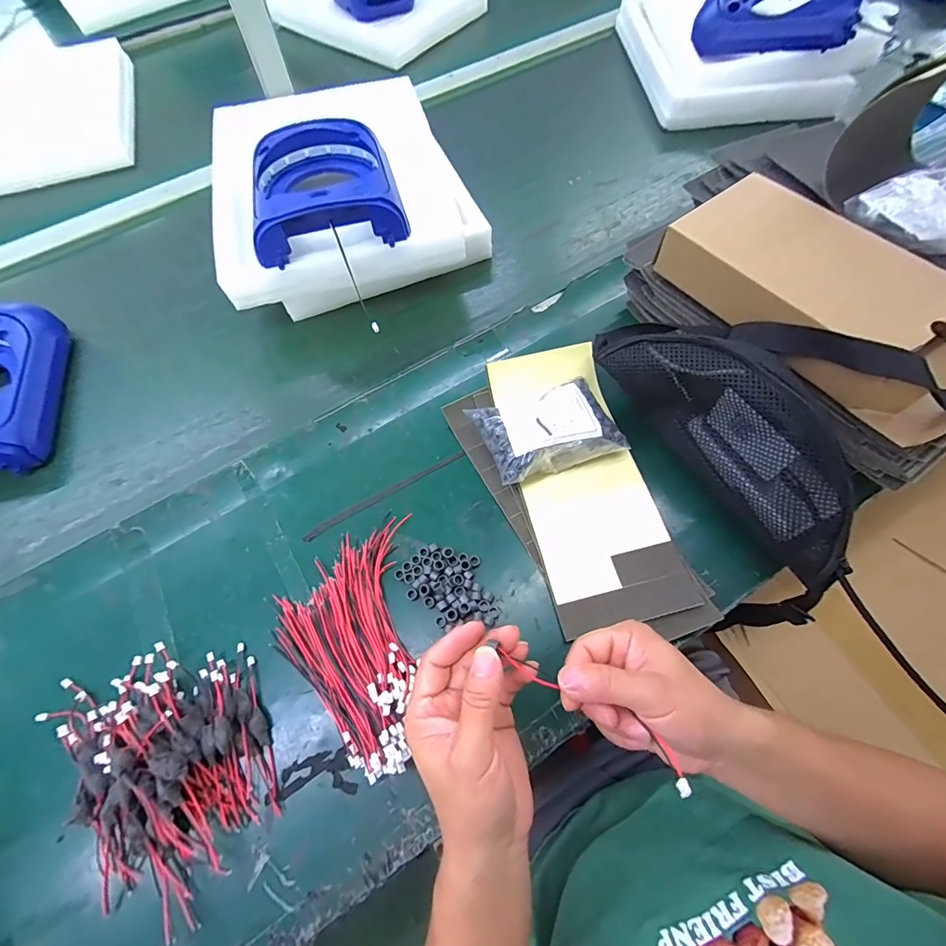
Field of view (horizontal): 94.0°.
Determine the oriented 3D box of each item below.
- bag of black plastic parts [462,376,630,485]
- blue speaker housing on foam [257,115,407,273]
[{"bbox_3d":[0.074,-0.042,0.455,0.130,0.061,0.088,-16,64,-5],"label":"bag of black plastic parts"},{"bbox_3d":[-0.180,-0.343,0.524,0.172,0.051,0.190,-14,65,-6],"label":"blue speaker housing on foam"}]

